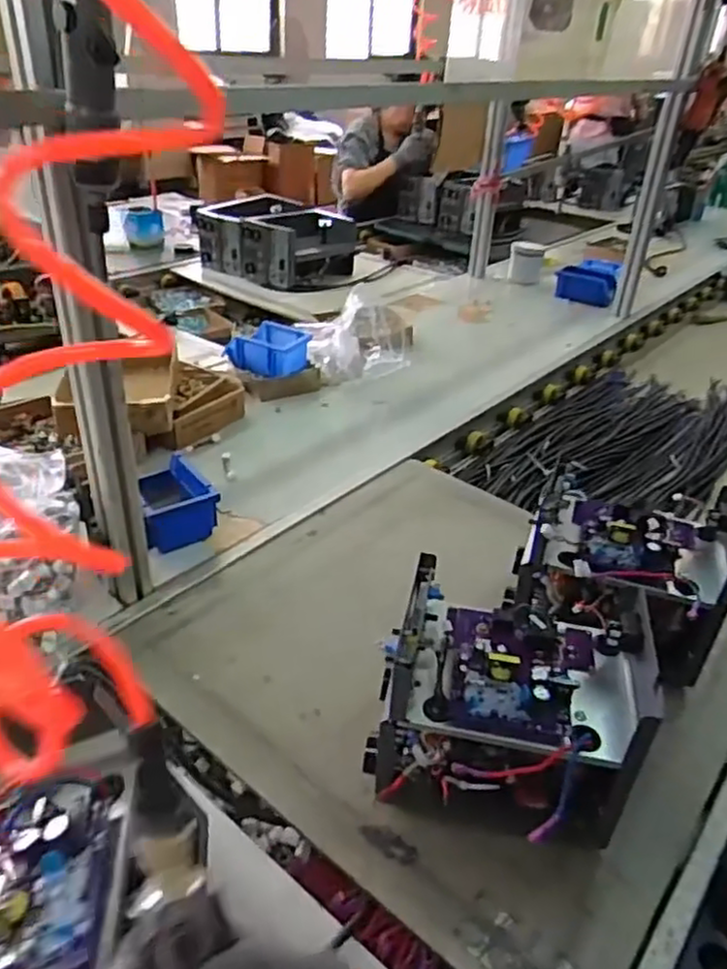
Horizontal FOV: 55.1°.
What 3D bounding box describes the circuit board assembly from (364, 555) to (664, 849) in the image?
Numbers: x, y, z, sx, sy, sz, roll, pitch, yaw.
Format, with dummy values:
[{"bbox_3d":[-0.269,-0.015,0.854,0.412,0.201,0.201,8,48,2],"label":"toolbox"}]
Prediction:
[{"bbox_3d":[0.124,0.206,0.632,0.214,0.184,0.166,9,33,7],"label":"circuit board assembly"}]

